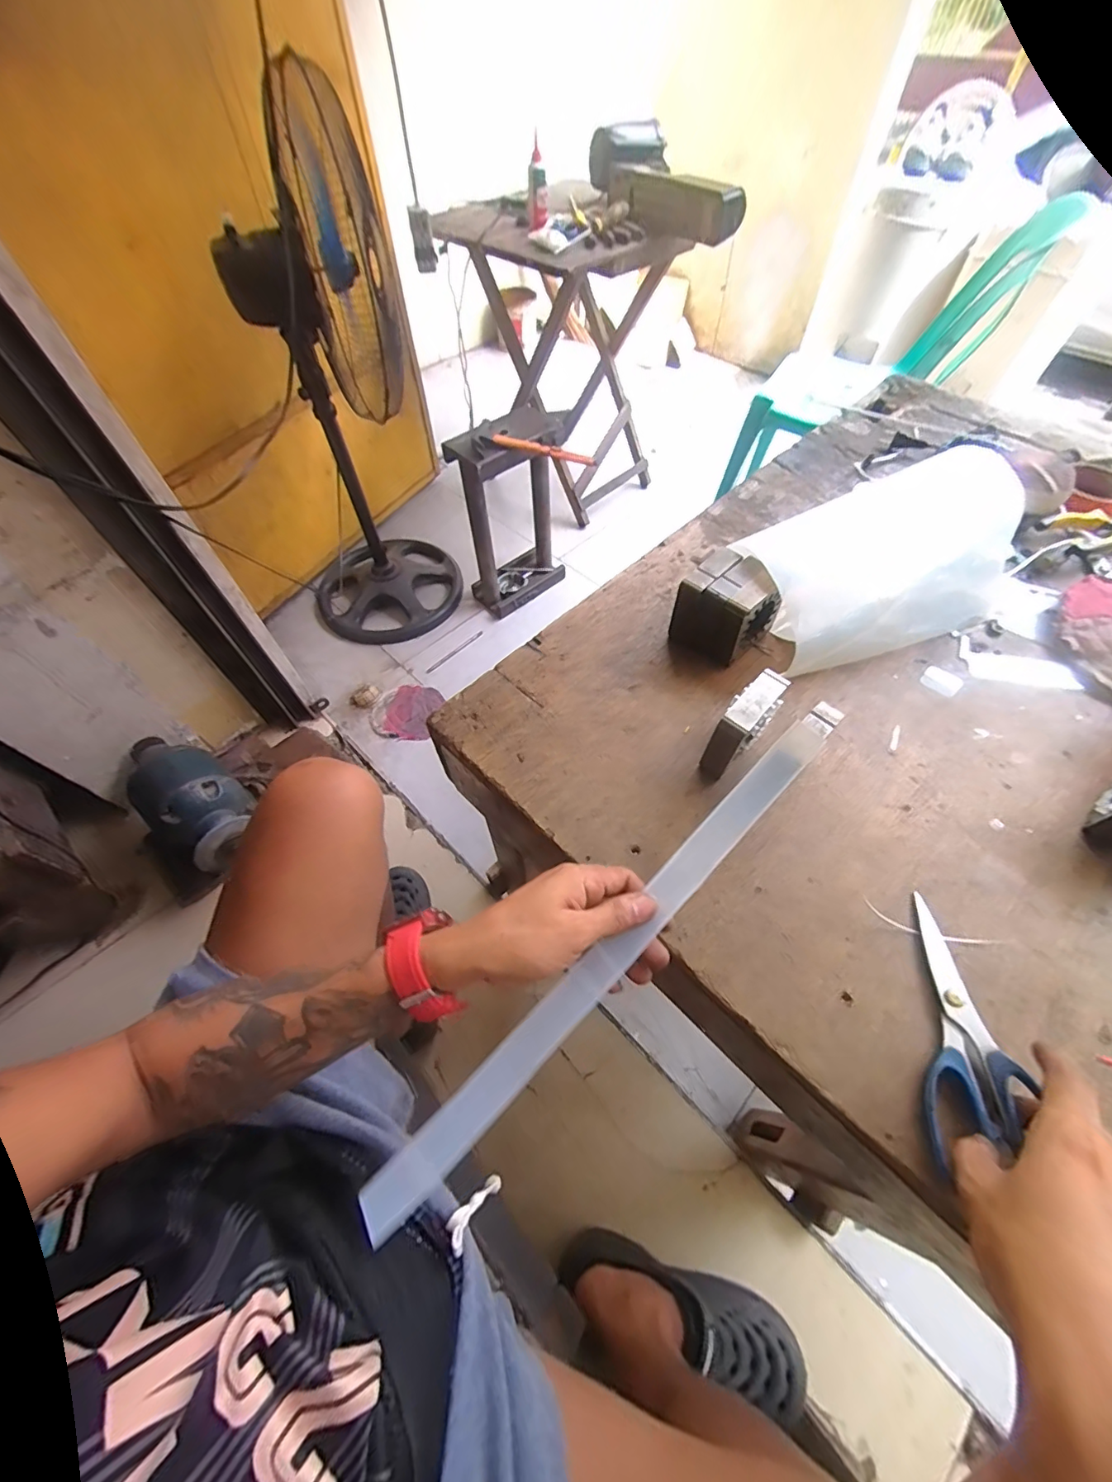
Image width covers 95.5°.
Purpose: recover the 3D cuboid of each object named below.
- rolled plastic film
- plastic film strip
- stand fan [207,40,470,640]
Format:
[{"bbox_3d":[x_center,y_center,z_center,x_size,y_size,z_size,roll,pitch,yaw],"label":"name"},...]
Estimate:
[{"bbox_3d":[0.325,-0.178,0.508,0.281,0.110,0.138,-16,59,-9],"label":"rolled plastic film"},{"bbox_3d":[0.038,0.148,0.350,0.431,0.020,0.030,-45,67,-7],"label":"plastic film strip"},{"bbox_3d":[-0.503,-0.696,1.162,0.407,0.974,0.428,-10,58,-5],"label":"stand fan"}]

